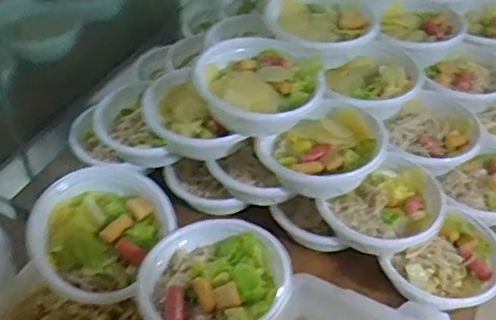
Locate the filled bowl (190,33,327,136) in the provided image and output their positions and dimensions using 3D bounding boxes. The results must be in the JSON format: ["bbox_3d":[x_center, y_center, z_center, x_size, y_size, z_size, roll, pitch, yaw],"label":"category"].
[{"bbox_3d":[0.016,-0.105,0.800,0.166,0.060,0.149,-1,44,1],"label":"filled bowl"}]

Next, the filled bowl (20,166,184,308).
[{"bbox_3d":[-0.184,0.096,0.739,0.162,0.063,0.162,4,64,-8],"label":"filled bowl"}]

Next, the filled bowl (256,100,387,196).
[{"bbox_3d":[0.103,-0.017,0.794,0.145,0.056,0.137,-1,44,1],"label":"filled bowl"}]

